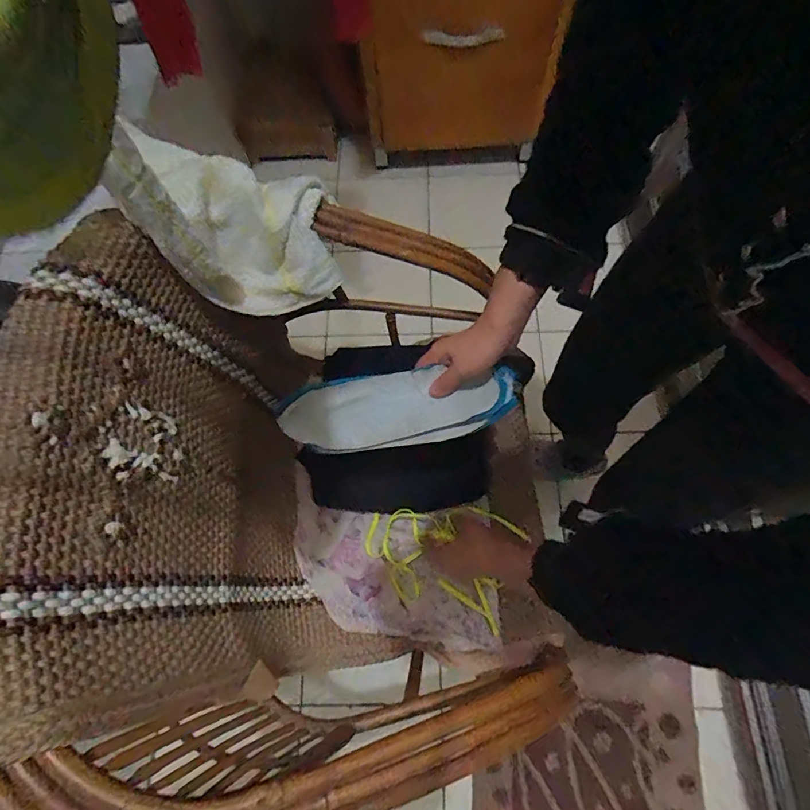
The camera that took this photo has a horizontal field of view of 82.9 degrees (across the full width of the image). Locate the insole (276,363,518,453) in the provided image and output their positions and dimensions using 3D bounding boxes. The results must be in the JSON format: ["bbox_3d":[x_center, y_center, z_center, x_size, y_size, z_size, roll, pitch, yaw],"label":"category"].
[{"bbox_3d":[-0.007,0.005,0.526,0.264,0.014,0.088,-8,108,3],"label":"insole"}]

